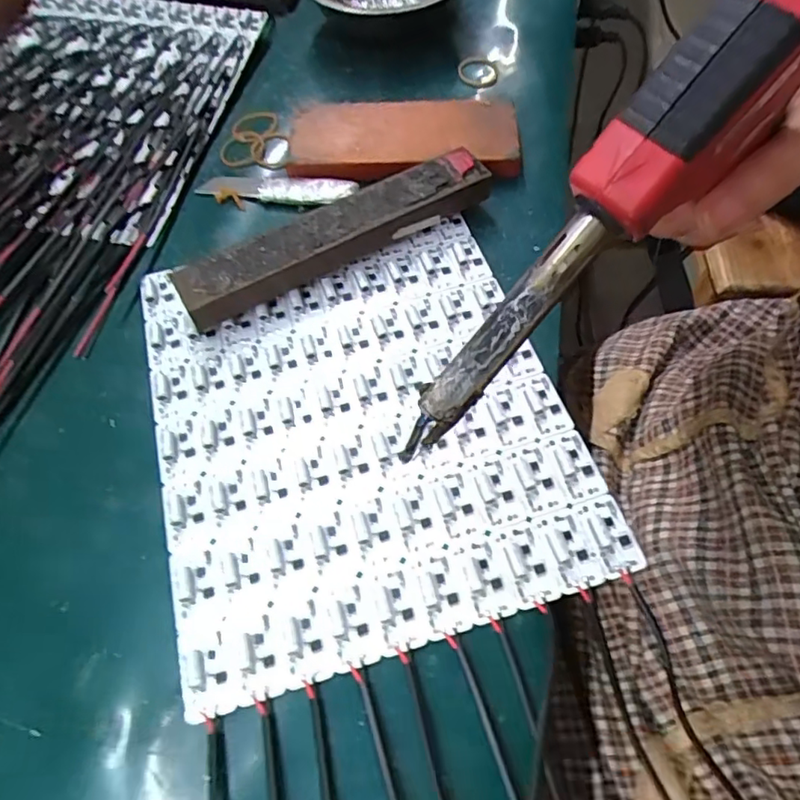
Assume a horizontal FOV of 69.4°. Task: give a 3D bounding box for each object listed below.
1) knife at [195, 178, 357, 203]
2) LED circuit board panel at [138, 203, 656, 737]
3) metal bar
[{"bbox_3d":[-0.082,-0.139,0.380,0.107,0.015,0.016,10,60,8],"label":"knife"},{"bbox_3d":[-0.021,0.009,0.290,0.195,0.008,0.218,-16,60,-7],"label":"LED circuit board panel"},{"bbox_3d":[-0.035,-0.096,0.338,0.191,0.030,0.029,-27,62,-13],"label":"metal bar"}]

